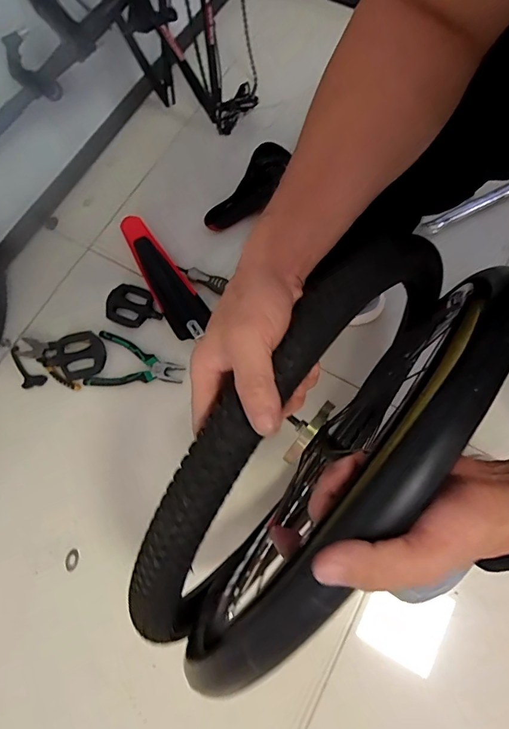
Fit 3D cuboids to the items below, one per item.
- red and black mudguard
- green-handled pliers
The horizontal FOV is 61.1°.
[{"bbox_3d":[-0.188,-0.180,0.883,0.080,0.043,0.295,-31,75,-8],"label":"red and black mudguard"},{"bbox_3d":[-0.228,0.007,0.837,0.177,0.019,0.109,13,74,5],"label":"green-handled pliers"}]

